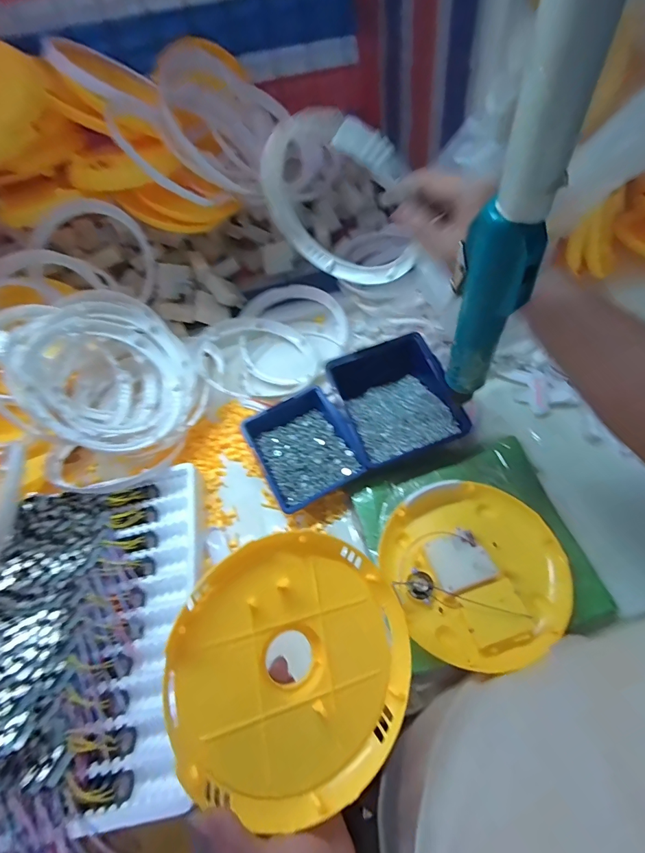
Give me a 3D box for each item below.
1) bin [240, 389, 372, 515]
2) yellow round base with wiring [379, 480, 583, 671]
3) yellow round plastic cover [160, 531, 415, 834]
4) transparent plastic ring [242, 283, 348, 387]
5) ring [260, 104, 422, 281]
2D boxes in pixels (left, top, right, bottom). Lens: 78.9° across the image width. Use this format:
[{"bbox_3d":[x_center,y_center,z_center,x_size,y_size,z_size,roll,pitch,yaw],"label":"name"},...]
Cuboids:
[{"bbox_3d":[-0.023,0.030,0.515,0.123,0.057,0.142,-29,60,-10],"label":"bin"},{"bbox_3d":[0.158,0.149,0.416,0.171,0.041,0.178,-2,57,3],"label":"yellow round base with wiring"},{"bbox_3d":[-0.018,0.176,0.293,0.181,0.014,0.177,7,70,-20],"label":"yellow round plastic cover"},{"bbox_3d":[-0.056,-0.155,0.645,0.179,0.019,0.173,-44,75,-8],"label":"transparent plastic ring"},{"bbox_3d":[0.012,-0.240,0.417,0.177,0.188,0.031,28,76,22],"label":"ring"}]

